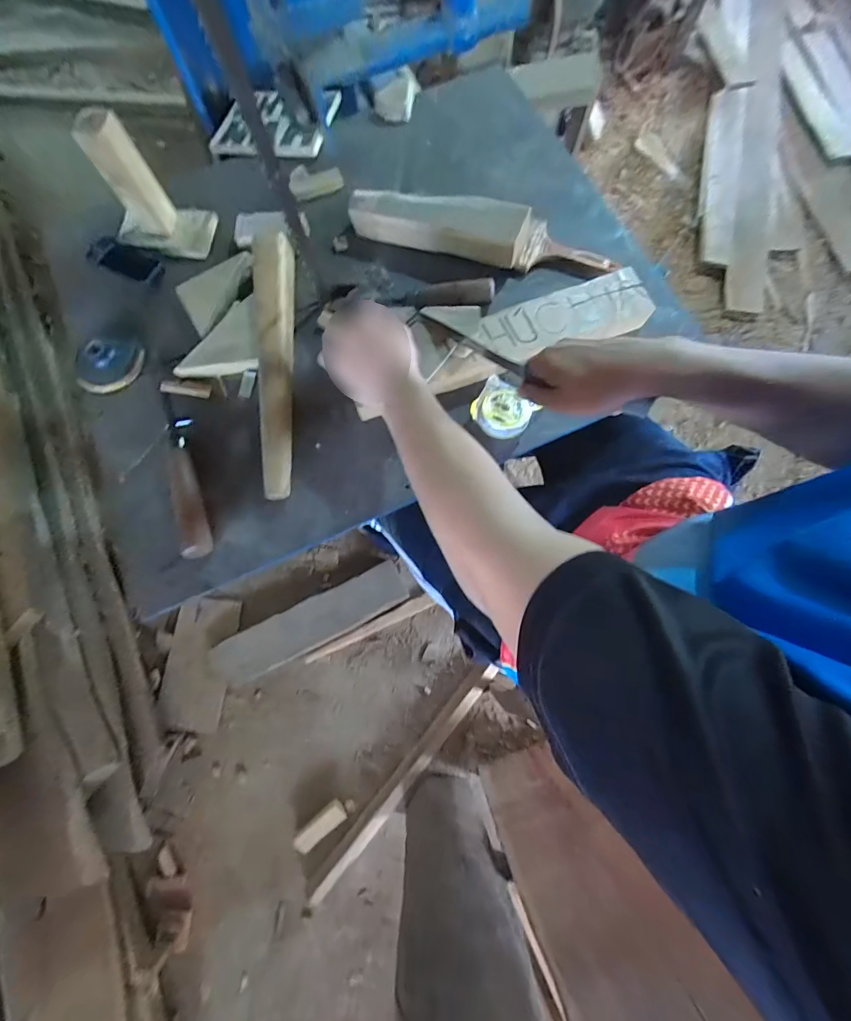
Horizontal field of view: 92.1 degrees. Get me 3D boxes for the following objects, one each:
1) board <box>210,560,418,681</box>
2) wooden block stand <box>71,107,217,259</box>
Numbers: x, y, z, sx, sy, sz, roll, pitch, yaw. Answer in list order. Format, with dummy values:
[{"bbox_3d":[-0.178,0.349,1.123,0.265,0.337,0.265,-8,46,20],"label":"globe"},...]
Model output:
[{"bbox_3d":[-0.311,0.315,1.165,0.584,0.027,0.130,-26,75,-5],"label":"board"},{"bbox_3d":[-0.377,-0.426,0.550,0.117,0.143,0.070,-1,75,2],"label":"wooden block stand"}]

